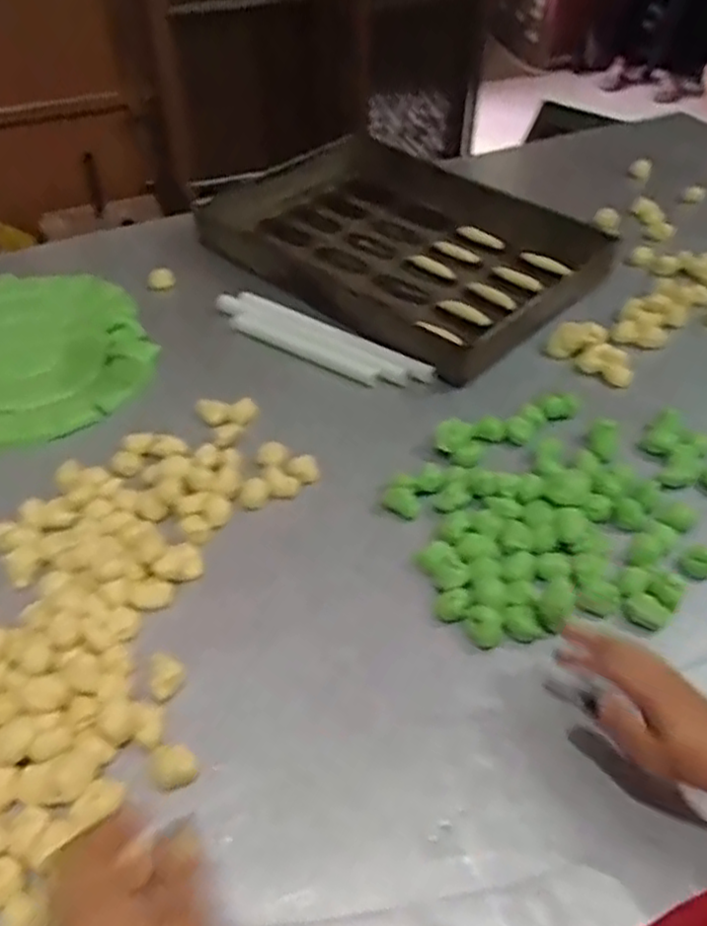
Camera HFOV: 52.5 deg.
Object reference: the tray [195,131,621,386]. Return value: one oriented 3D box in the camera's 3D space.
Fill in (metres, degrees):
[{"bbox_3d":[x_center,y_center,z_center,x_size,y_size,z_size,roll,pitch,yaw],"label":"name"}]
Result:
[{"bbox_3d":[0.055,-0.318,1.041,0.535,0.076,0.364,33,54,29],"label":"tray"}]

